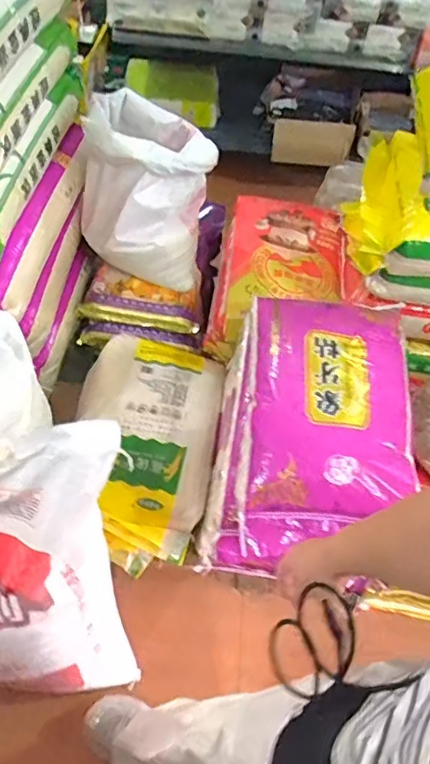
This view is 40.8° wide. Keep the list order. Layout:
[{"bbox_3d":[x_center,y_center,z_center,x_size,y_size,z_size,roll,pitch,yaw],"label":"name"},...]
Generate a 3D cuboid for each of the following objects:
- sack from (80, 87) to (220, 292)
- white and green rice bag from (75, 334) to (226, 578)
[{"bbox_3d":[-0.160,-0.412,1.324,0.272,0.356,0.172,24,57,12],"label":"sack"},{"bbox_3d":[-0.157,0.115,1.216,0.305,0.107,0.493,7,55,0],"label":"white and green rice bag"}]

